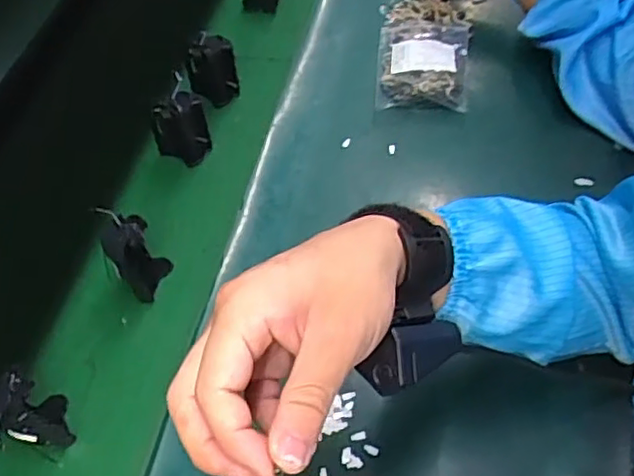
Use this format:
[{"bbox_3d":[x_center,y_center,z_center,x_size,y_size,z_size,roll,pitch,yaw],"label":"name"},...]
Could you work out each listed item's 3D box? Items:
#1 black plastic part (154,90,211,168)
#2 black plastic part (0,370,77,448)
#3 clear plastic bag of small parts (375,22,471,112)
[{"bbox_3d":[-0.141,-0.111,0.654,0.056,0.071,0.035,-17,60,-4],"label":"black plastic part"},{"bbox_3d":[-0.216,0.136,0.482,0.042,0.073,0.049,-25,57,-14],"label":"black plastic part"},{"bbox_3d":[0.115,-0.187,0.698,0.097,0.025,0.138,3,60,7],"label":"clear plastic bag of small parts"}]

